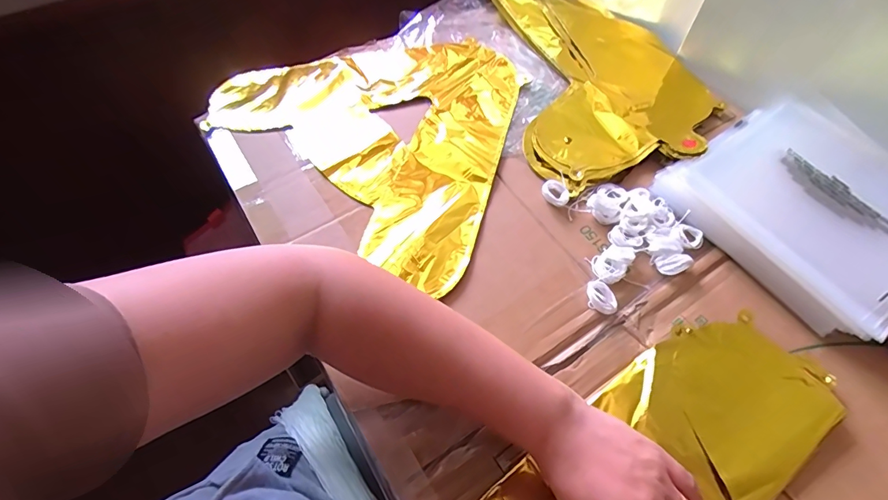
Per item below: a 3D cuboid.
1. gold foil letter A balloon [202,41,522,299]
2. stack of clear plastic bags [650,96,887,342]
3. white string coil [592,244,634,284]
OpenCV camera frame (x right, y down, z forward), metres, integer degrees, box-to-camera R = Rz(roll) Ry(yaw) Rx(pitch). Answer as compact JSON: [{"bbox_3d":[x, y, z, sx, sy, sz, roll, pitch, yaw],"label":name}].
[{"bbox_3d":[-0.076,-0.168,0.532,0.394,0.017,0.329,29,62,16],"label":"gold foil letter A balloon"},{"bbox_3d":[0.373,-0.051,0.447,0.227,0.031,0.220,-34,64,-17],"label":"stack of clear plastic bags"},{"bbox_3d":[0.161,0.012,0.423,0.040,0.015,0.031,-29,63,-14],"label":"white string coil"}]

